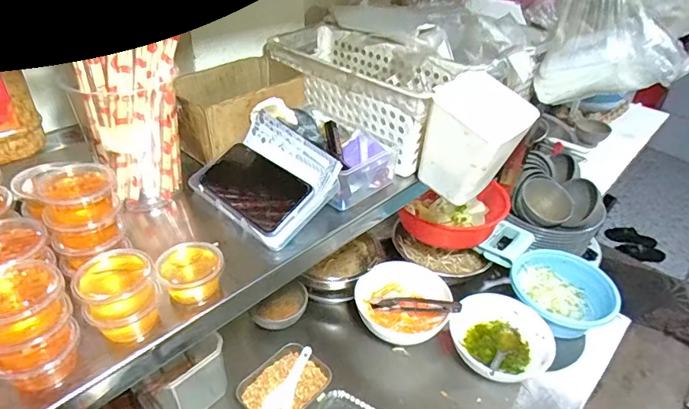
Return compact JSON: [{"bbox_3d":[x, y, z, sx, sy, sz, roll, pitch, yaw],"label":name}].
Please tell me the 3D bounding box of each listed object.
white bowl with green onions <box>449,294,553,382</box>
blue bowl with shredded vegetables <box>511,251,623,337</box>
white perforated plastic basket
[{"bbox_3d":[0.271,0.242,0.818,0.168,0.066,0.179,-13,40,-20],"label":"white bowl with green onions"},{"bbox_3d":[0.419,0.174,0.894,0.189,0.070,0.175,2,37,-1],"label":"blue bowl with shredded vegetables"},{"bbox_3d":[0.026,-0.173,0.663,0.284,0.099,0.143,28,44,29],"label":"white perforated plastic basket"}]

